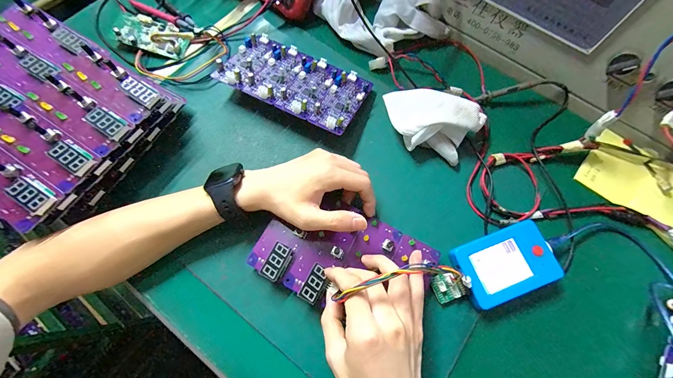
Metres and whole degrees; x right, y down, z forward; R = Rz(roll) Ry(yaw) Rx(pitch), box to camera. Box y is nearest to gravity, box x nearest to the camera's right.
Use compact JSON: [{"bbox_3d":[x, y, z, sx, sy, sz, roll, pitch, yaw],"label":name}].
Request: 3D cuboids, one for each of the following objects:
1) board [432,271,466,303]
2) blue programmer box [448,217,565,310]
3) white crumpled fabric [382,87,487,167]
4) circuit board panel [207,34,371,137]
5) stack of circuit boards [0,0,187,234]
[{"bbox_3d":[0.123,0.108,0.319,0.031,0.007,0.029,-24,85,9],"label":"board"},{"bbox_3d":[0.188,0.085,0.325,0.104,0.024,0.069,-19,72,-9],"label":"blue programmer box"},{"bbox_3d":[0.118,-0.084,0.369,0.127,0.046,0.073,21,71,5],"label":"white crumpled fabric"},{"bbox_3d":[-0.056,-0.147,0.384,0.188,0.016,0.105,25,61,6],"label":"circuit board panel"},{"bbox_3d":[-0.340,-0.089,0.344,0.236,0.080,0.197,32,72,9],"label":"stack of circuit boards"}]

